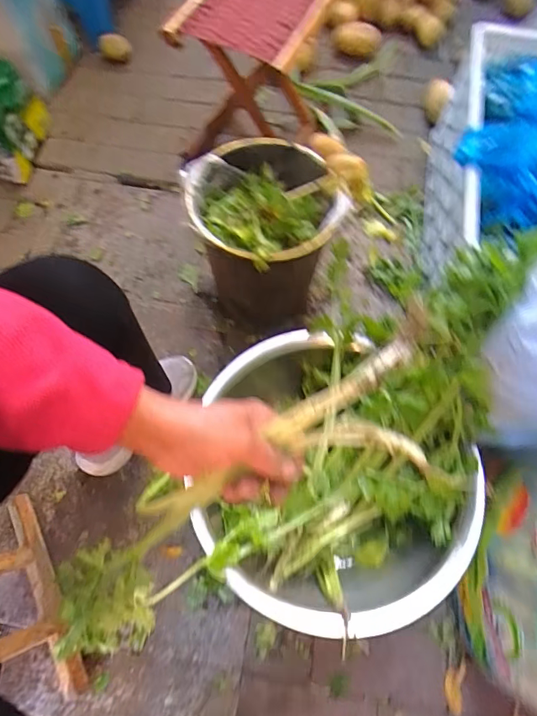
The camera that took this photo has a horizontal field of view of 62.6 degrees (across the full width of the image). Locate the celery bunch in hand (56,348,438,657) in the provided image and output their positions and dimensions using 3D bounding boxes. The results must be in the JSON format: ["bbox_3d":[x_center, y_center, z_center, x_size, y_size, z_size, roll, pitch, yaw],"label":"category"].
[{"bbox_3d":[-0.054,0.162,0.414,0.470,0.096,0.124,-43,69,21],"label":"celery bunch in hand"}]

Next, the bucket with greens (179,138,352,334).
[{"bbox_3d":[-0.007,-0.203,0.804,0.226,0.270,0.226,0,66,-1],"label":"bucket with greens"}]

